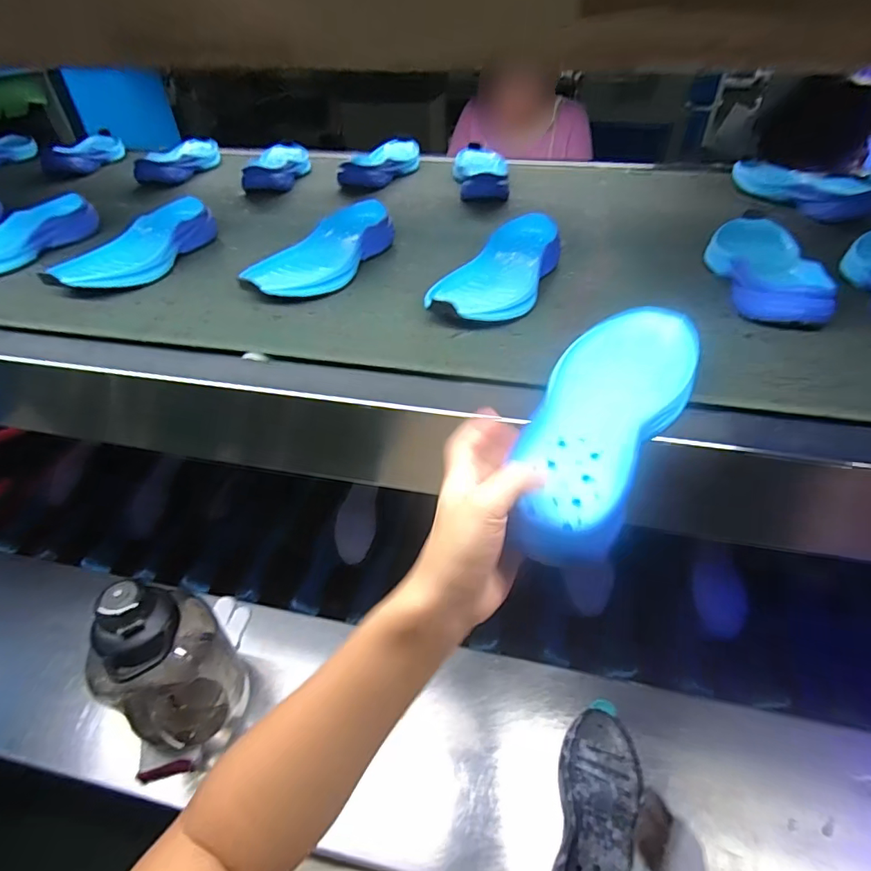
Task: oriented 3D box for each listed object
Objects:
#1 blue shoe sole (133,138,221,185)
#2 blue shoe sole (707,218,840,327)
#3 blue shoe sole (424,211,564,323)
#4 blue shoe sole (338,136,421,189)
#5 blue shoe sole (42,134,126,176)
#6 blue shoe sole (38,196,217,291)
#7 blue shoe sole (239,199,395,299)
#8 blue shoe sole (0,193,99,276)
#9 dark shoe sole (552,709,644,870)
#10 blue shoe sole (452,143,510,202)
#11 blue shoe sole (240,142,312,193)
[{"bbox_3d":[-0.449,-0.500,0.872,0.079,0.044,0.225,2,45,4],"label":"blue shoe sole"},{"bbox_3d":[0.347,-0.182,0.515,0.087,0.038,0.231,9,46,12],"label":"blue shoe sole"},{"bbox_3d":[0.066,-0.172,0.501,0.086,0.052,0.200,16,49,18],"label":"blue shoe sole"},{"bbox_3d":[-0.090,-0.470,0.833,0.114,0.039,0.201,9,45,12],"label":"blue shoe sole"},{"bbox_3d":[-0.645,-0.526,0.903,0.091,0.043,0.179,5,45,6],"label":"blue shoe sole"},{"bbox_3d":[-0.348,-0.223,0.574,0.088,0.035,0.225,5,45,8],"label":"blue shoe sole"},{"bbox_3d":[-0.127,-0.209,0.550,0.082,0.045,0.212,13,48,15],"label":"blue shoe sole"},{"bbox_3d":[-0.507,-0.238,0.580,0.079,0.044,0.212,26,51,26],"label":"blue shoe sole"},{"bbox_3d":[0.163,0.395,0.490,0.078,0.039,0.203,12,47,14],"label":"dark shoe sole"},{"bbox_3d":[0.074,-0.436,0.801,0.087,0.041,0.204,1,46,5],"label":"blue shoe sole"},{"bbox_3d":[-0.269,-0.472,0.841,0.095,0.038,0.205,-5,44,-3],"label":"blue shoe sole"}]

